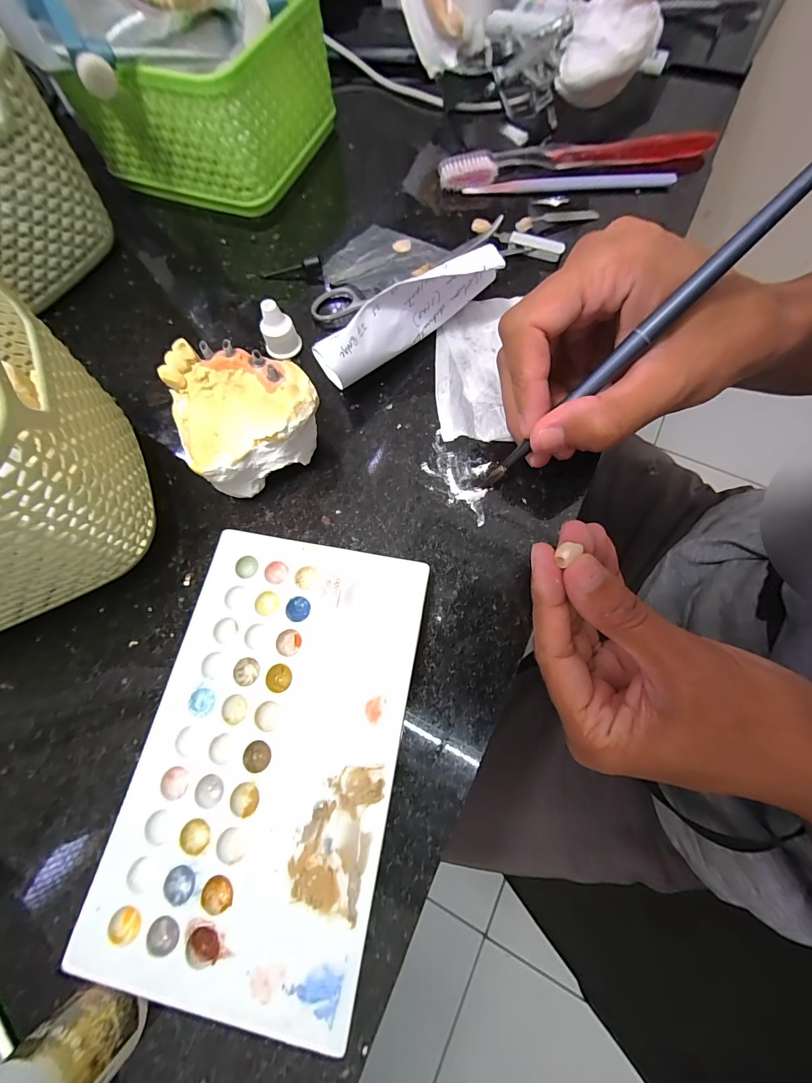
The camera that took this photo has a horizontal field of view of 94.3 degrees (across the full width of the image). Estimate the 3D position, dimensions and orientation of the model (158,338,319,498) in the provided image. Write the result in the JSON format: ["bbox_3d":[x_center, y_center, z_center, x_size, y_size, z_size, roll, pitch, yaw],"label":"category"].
[{"bbox_3d":[-0.074,-0.058,0.177,0.059,0.041,0.058,0,71,1],"label":"model"}]

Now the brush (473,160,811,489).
[{"bbox_3d":[0.091,-0.078,0.146,0.168,0.012,0.009,-44,71,30],"label":"brush"}]

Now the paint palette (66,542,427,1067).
[{"bbox_3d":[-0.050,0.074,0.145,0.093,0.013,0.150,10,71,4],"label":"paint palette"}]

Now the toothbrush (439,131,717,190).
[{"bbox_3d":[0.115,-0.262,0.257,0.184,0.014,0.017,-9,71,-2],"label":"toothbrush"}]

